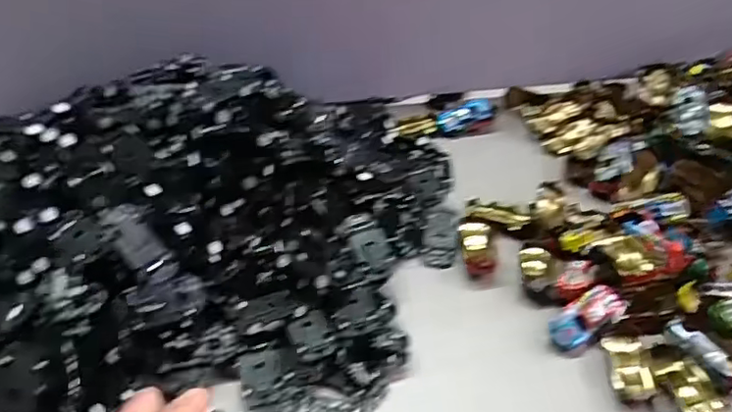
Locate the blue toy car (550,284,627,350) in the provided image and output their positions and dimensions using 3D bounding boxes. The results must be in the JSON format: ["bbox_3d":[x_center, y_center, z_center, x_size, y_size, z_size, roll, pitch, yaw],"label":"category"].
[{"bbox_3d":[0.177,0.088,0.489,0.063,0.029,0.028,-26,47,-26],"label":"blue toy car"}]

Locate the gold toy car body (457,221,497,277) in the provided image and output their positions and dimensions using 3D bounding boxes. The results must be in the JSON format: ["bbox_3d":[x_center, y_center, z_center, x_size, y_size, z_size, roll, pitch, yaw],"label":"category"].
[{"bbox_3d":[0.102,0.036,0.553,0.030,0.014,0.063,-1,41,-1],"label":"gold toy car body"}]

